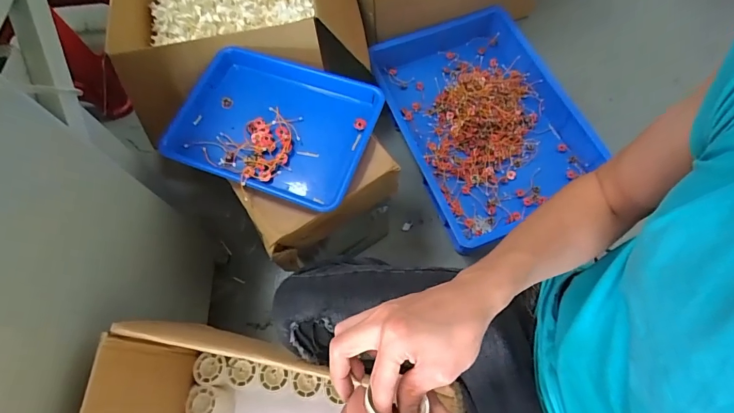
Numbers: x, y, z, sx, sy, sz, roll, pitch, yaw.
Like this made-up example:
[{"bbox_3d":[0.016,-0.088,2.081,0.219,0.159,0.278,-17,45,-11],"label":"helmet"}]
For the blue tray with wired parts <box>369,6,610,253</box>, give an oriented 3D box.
[{"bbox_3d":[0.311,-0.233,1.049,0.450,0.088,0.590,-22,67,-7],"label":"blue tray with wired parts"}]

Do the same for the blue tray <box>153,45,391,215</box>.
[{"bbox_3d":[-0.165,-0.148,0.713,0.340,0.034,0.256,17,68,10],"label":"blue tray"}]

